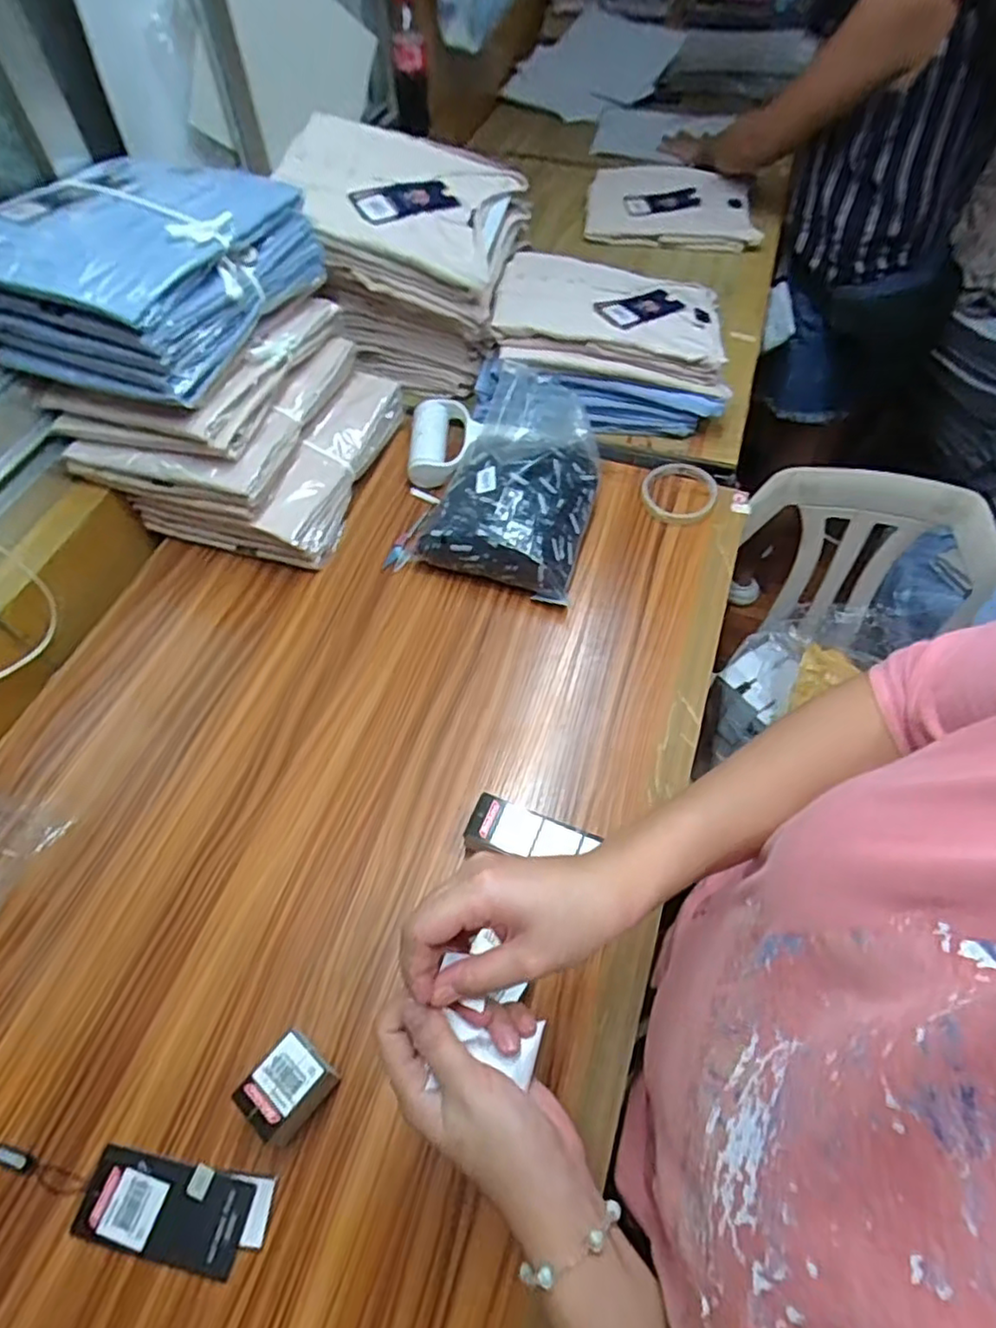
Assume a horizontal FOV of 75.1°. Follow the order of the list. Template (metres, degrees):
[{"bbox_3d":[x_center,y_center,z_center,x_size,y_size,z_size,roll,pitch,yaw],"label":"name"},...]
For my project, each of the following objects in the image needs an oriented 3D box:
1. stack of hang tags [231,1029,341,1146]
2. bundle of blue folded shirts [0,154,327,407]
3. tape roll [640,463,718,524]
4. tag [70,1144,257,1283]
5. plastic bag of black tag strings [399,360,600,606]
[{"bbox_3d":[-0.141,0.285,0.437,0.054,0.051,0.043,-40,65,-21],"label":"stack of hang tags"},{"bbox_3d":[-0.330,-0.379,0.614,0.223,0.098,0.259,15,59,10],"label":"bundle of blue folded shirts"},{"bbox_3d":[0.209,-0.198,0.745,0.082,0.013,0.093,28,63,17],"label":"tape roll"},{"bbox_3d":[-0.216,0.354,0.422,0.106,0.005,0.050,13,58,7],"label":"tag"},{"bbox_3d":[0.012,-0.204,0.720,0.192,0.082,0.258,13,59,9],"label":"plastic bag of black tag strings"}]

